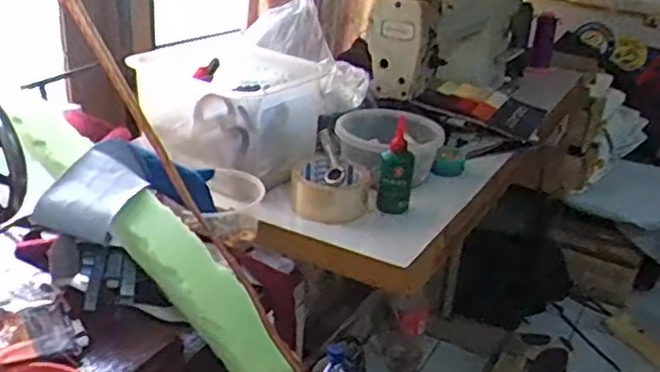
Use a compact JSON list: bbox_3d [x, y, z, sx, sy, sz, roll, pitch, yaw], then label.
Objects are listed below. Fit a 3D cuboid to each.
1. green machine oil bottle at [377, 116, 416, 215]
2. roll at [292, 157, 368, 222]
[{"bbox_3d":[0.086,-0.021,0.864,0.046,0.110,0.034,9,27,8],"label":"green machine oil bottle"},{"bbox_3d":[0.001,-0.001,0.878,0.102,0.048,0.114,4,27,-1],"label":"roll"}]

